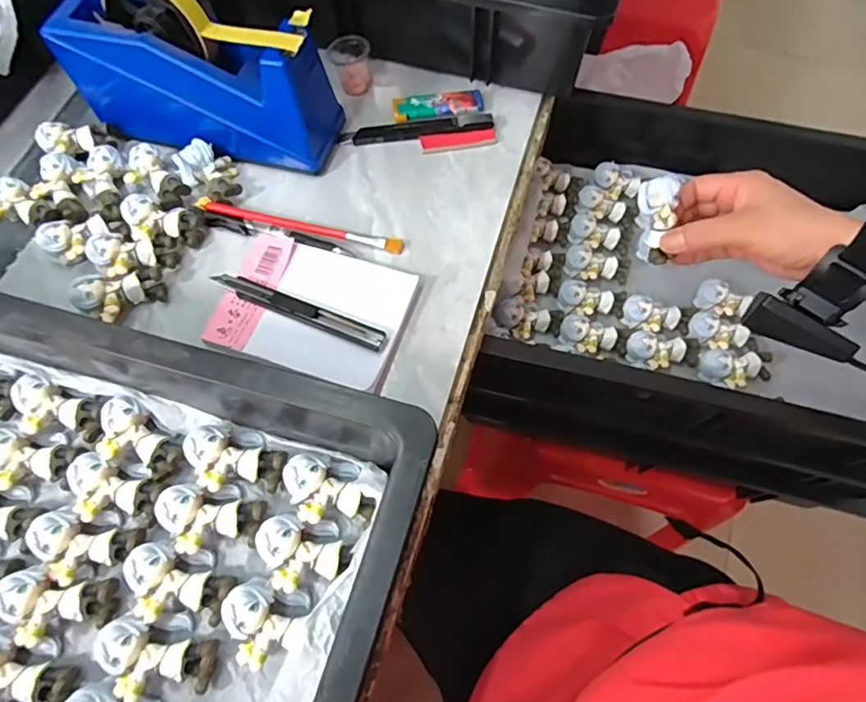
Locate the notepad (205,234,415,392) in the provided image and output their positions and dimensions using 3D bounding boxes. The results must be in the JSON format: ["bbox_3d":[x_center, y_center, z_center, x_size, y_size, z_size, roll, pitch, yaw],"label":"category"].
[{"bbox_3d":[-0.085,-0.031,0.387,0.129,0.015,0.097,16,66,8],"label":"notepad"}]

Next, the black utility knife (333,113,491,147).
[{"bbox_3d":[-0.015,-0.195,0.467,0.133,0.008,0.018,-7,65,-2],"label":"black utility knife"}]

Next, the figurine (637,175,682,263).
[{"bbox_3d":[0.169,-0.098,0.402,0.025,0.064,0.021,-4,29,-1],"label":"figurine"}]

